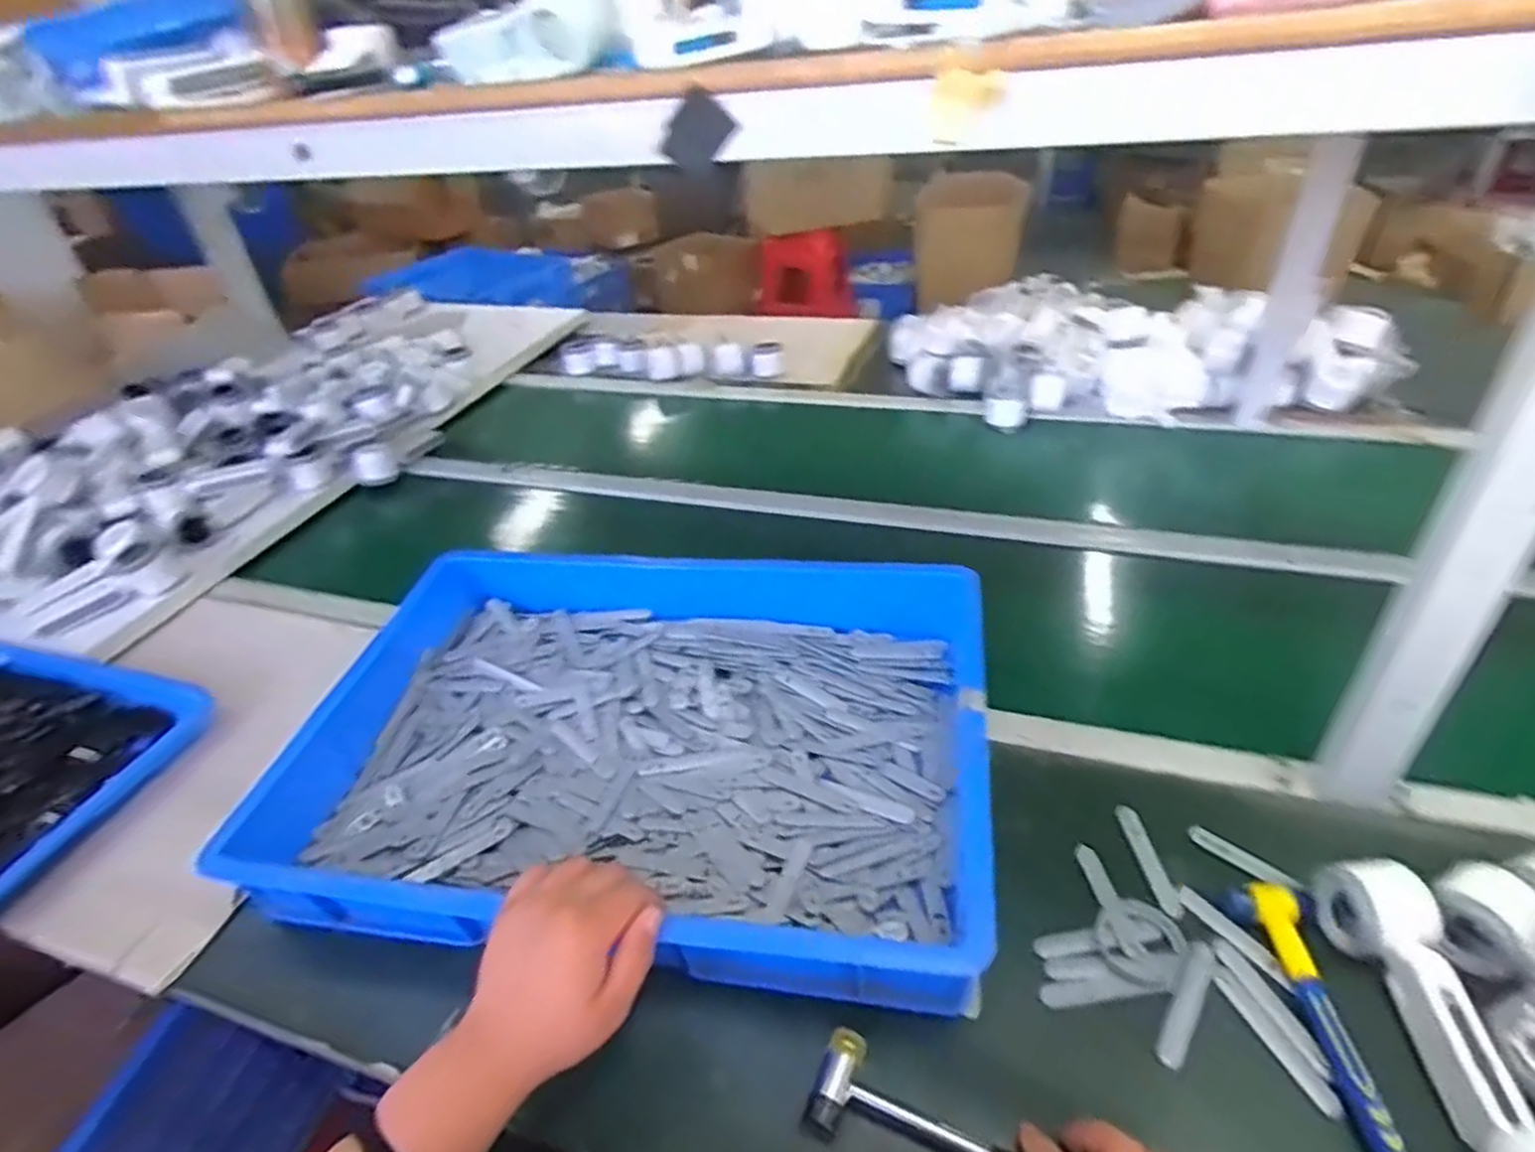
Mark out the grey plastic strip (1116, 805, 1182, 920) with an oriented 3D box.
[{"bbox_3d":[0.308,0.229,0.626,0.015,0.006,0.097,-6,37,0],"label":"grey plastic strip"}]

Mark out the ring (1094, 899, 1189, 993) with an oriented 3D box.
[{"bbox_3d":[0.276,0.268,0.572,0.062,0.010,0.063,-4,37,3],"label":"ring"}]

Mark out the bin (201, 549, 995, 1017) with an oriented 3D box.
[{"bbox_3d":[-0.112,0.135,0.731,0.593,0.087,0.428,2,37,11],"label":"bin"}]

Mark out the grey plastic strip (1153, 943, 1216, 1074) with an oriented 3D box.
[{"bbox_3d":[0.293,0.295,0.540,0.018,0.004,0.099,22,45,32],"label":"grey plastic strip"}]

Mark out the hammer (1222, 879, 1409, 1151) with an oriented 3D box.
[{"bbox_3d":[0.371,0.311,0.488,0.052,0.022,0.244,-4,37,4],"label":"hammer"}]

